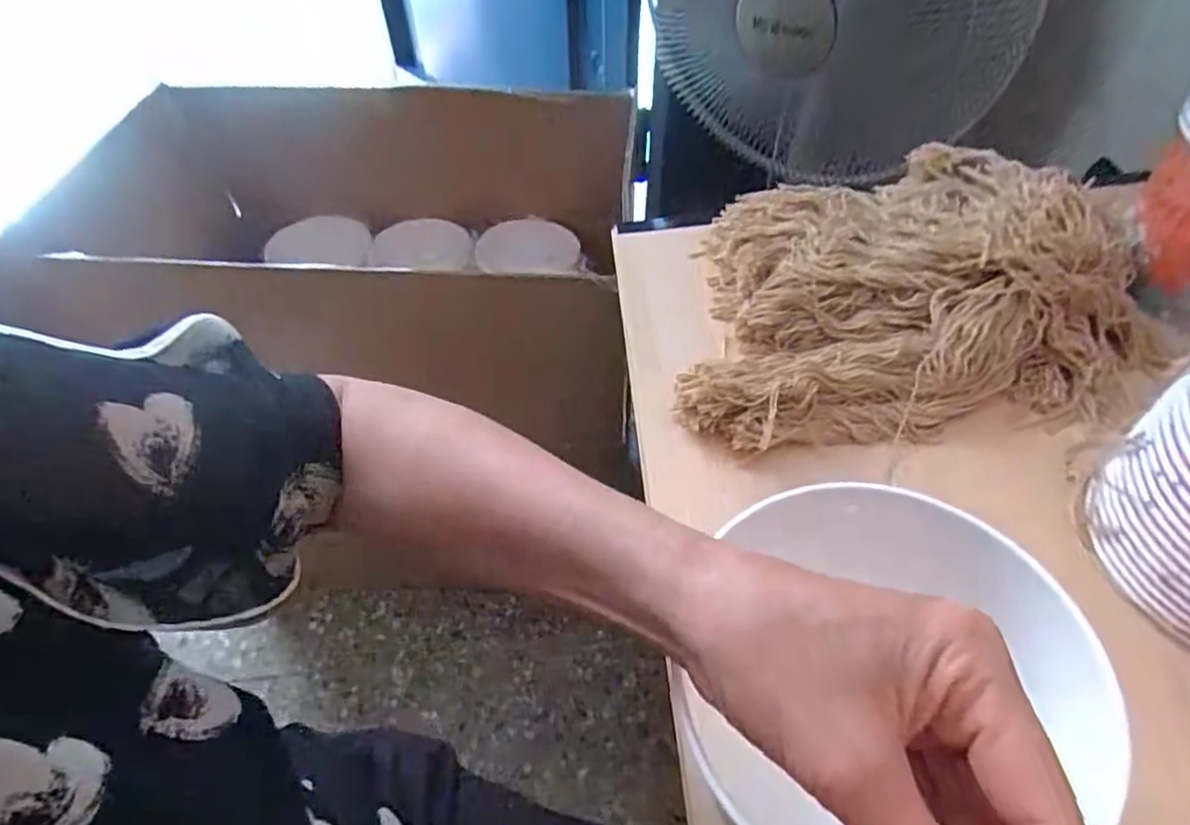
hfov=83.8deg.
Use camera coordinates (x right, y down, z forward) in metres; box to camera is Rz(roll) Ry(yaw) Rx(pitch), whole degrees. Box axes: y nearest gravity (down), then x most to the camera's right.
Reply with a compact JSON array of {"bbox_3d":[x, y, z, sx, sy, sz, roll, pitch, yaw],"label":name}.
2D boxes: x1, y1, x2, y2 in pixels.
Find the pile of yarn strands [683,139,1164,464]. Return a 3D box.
[{"bbox_3d":[0.245,-0.119,0.539,0.372,0.093,0.292,-4,51,-3],"label":"pile of yarn strands"}]

